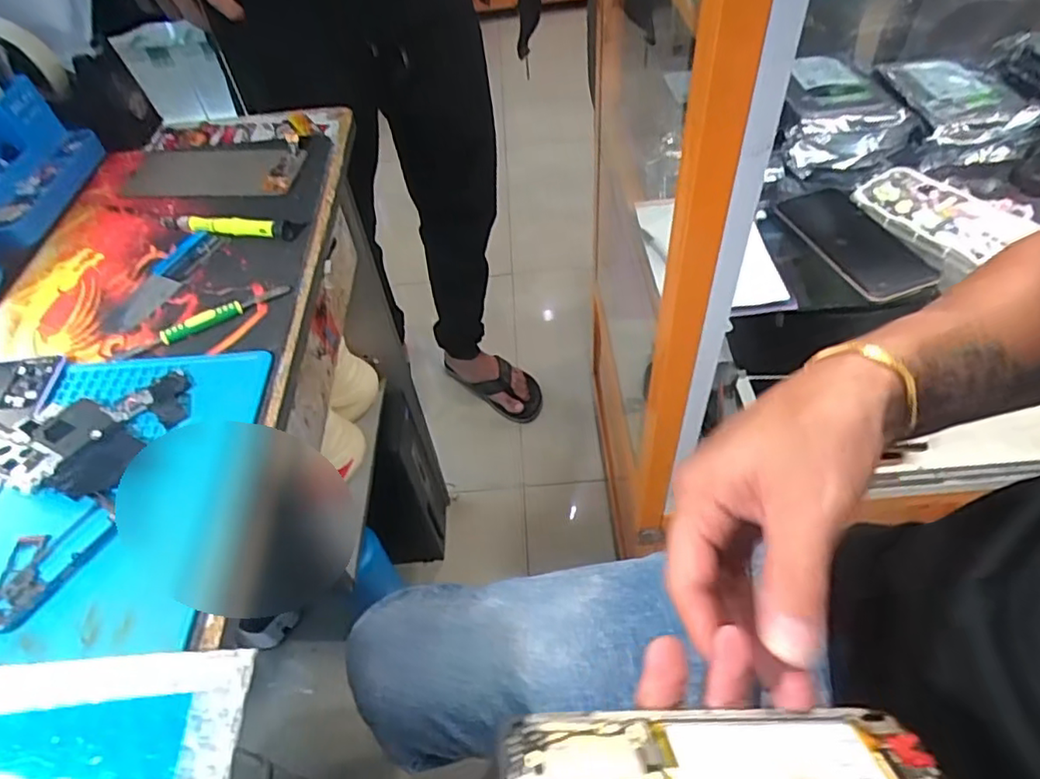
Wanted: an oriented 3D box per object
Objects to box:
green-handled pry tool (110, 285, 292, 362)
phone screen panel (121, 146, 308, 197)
[{"bbox_3d":[-0.213,-0.047,0.418,0.117,0.008,0.013,-26,53,-17],"label":"green-handled pry tool"},{"bbox_3d":[-0.268,-0.194,0.544,0.155,0.009,0.078,1,50,5],"label":"phone screen panel"}]

